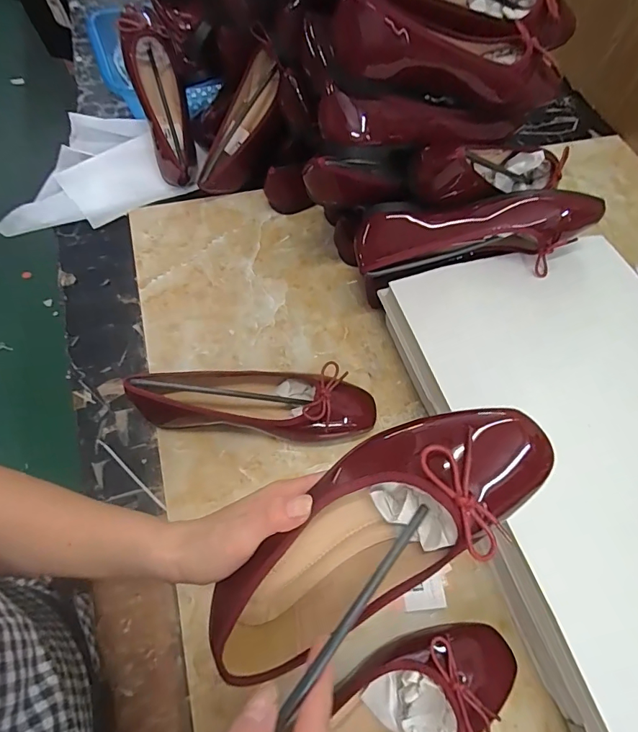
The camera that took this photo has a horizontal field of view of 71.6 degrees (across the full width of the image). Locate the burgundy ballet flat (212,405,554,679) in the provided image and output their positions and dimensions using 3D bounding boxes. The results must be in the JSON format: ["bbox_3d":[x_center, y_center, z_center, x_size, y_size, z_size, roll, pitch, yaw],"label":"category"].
[{"bbox_3d":[0.026,0.109,0.275,0.243,0.070,0.084,-43,68,14],"label":"burgundy ballet flat"}]

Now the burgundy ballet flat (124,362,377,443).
[{"bbox_3d":[-0.061,0.033,0.451,0.238,0.065,0.068,6,62,0],"label":"burgundy ballet flat"}]

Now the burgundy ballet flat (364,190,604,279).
[{"bbox_3d":[0.161,-0.136,0.473,0.245,0.086,0.063,-3,28,9],"label":"burgundy ballet flat"}]

